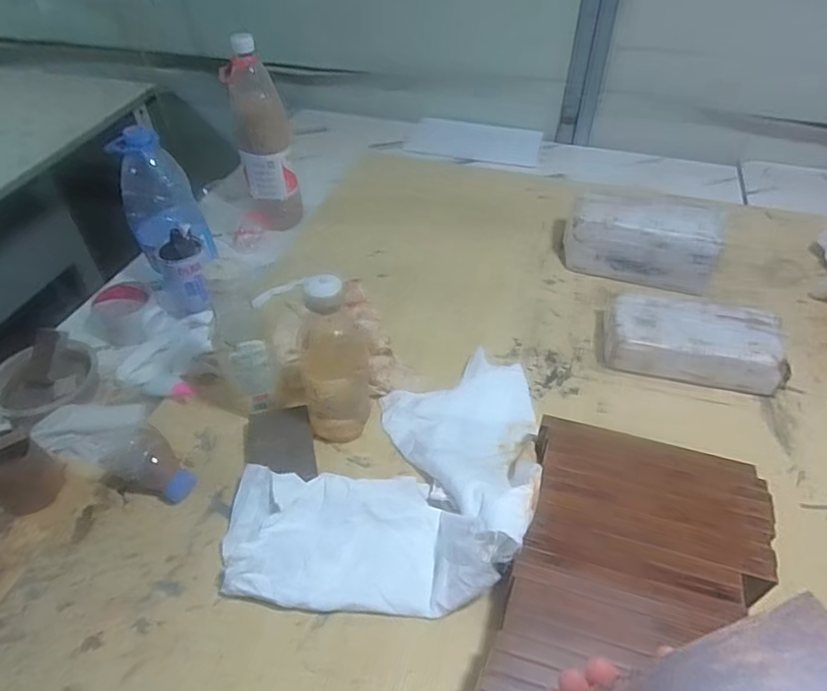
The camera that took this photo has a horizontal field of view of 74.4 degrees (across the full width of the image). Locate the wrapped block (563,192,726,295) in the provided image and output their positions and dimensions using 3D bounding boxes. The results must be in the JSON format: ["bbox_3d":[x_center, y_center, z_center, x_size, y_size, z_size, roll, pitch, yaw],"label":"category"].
[{"bbox_3d":[0.345,-0.158,0.834,0.218,0.107,0.098,13,46,13],"label":"wrapped block"}]

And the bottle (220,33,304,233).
[{"bbox_3d":[-0.241,-0.331,0.883,0.082,0.284,0.074,-14,46,-14],"label":"bottle"}]

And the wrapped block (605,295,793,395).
[{"bbox_3d":[0.363,-0.002,0.721,0.213,0.068,0.109,9,45,9],"label":"wrapped block"}]

